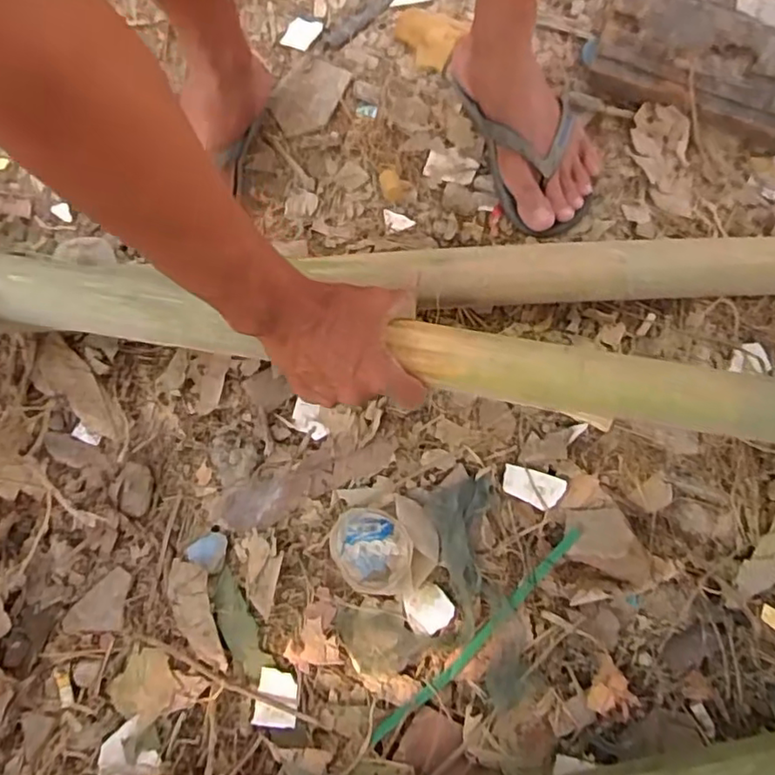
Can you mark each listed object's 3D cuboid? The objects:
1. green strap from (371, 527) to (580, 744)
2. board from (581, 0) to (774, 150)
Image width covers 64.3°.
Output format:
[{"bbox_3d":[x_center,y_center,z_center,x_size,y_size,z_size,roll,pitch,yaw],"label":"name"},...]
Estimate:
[{"bbox_3d":[0.080,0.205,0.511,0.234,0.011,0.015,-41,77,-14],"label":"green strap"},{"bbox_3d":[0.413,-0.337,0.689,0.384,0.057,0.124,27,73,8],"label":"board"}]

